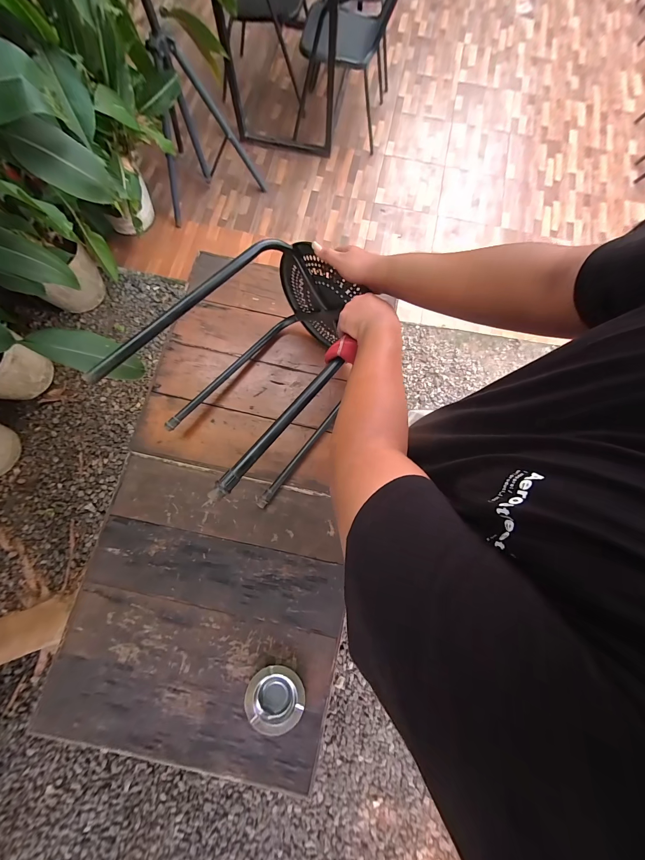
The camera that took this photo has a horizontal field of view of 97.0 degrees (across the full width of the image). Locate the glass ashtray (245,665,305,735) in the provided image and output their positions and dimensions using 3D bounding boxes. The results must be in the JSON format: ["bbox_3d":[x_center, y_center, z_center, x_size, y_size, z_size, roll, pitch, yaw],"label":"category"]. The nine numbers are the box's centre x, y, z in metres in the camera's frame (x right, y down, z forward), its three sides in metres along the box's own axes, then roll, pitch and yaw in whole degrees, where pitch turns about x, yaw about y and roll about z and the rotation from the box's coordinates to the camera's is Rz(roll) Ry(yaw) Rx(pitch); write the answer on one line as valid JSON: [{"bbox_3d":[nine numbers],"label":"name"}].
[{"bbox_3d":[-0.099,0.562,0.595,0.121,0.016,0.111,0,78,0],"label":"glass ashtray"}]

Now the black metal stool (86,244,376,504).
[{"bbox_3d":[-0.124,-0.126,0.586,0.321,0.330,0.438,37,80,7],"label":"black metal stool"}]

